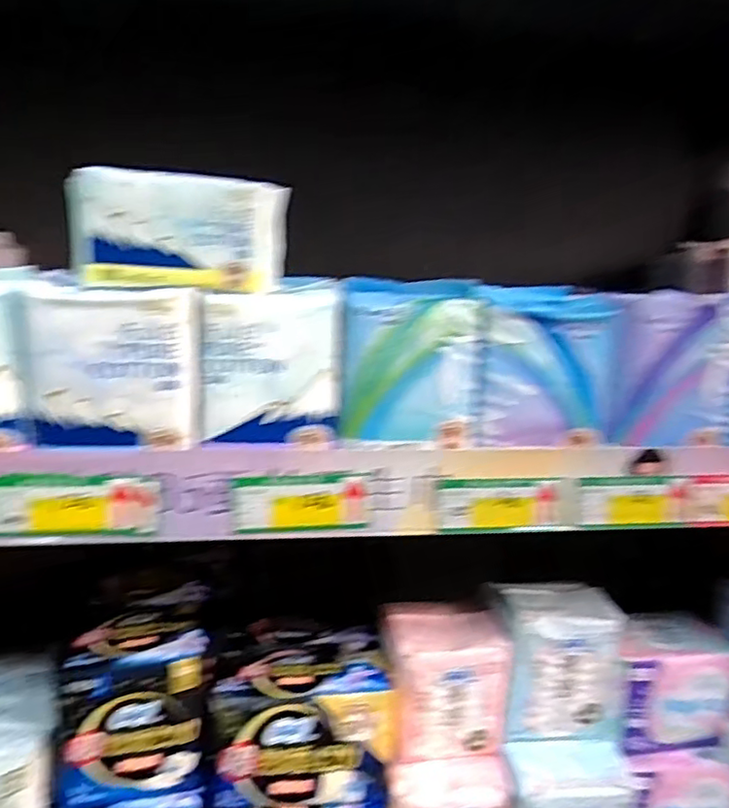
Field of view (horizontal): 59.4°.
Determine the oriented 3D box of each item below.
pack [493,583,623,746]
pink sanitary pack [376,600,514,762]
[{"bbox_3d":[0.169,0.227,0.570,0.105,0.122,0.059,2,11,-6],"label":"pack"},{"bbox_3d":[0.066,0.239,0.560,0.099,0.110,0.067,1,12,-11],"label":"pink sanitary pack"}]

